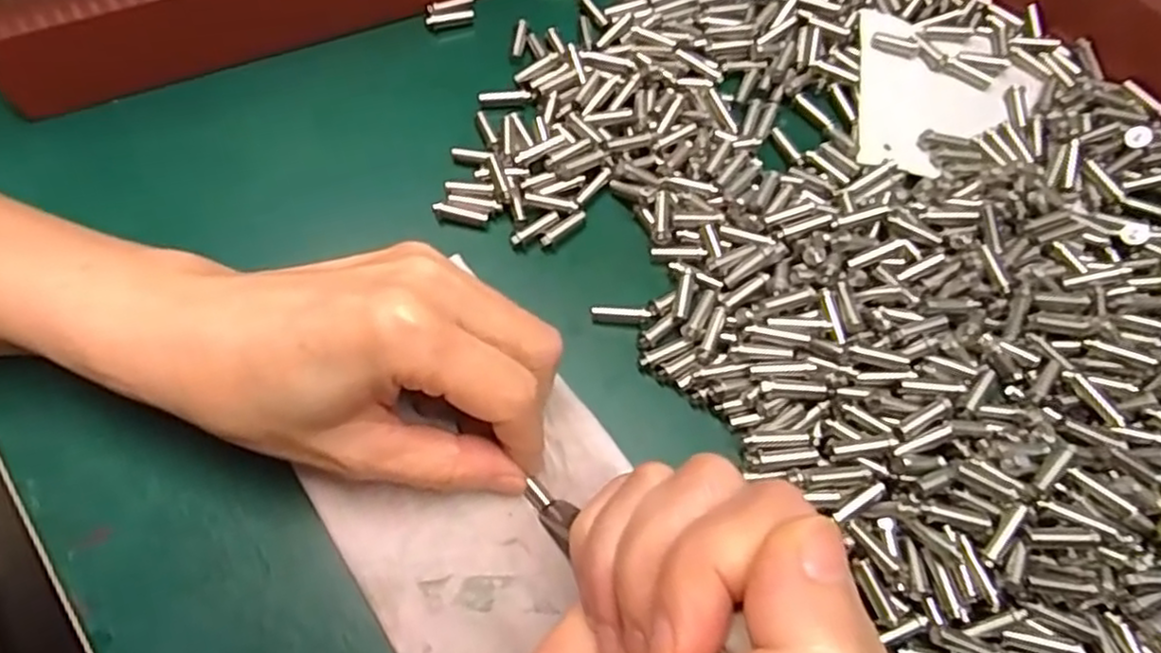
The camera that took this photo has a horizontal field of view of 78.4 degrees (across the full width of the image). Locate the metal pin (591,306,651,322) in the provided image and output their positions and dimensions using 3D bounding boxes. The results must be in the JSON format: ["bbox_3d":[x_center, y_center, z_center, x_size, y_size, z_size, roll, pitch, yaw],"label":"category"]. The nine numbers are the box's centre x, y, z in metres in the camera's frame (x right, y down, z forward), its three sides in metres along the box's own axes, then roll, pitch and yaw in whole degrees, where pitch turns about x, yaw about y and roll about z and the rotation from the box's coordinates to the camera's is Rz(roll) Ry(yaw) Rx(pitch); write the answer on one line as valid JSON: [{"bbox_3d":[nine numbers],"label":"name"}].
[{"bbox_3d":[0.014,-0.005,0.254,0.021,0.004,0.004,2,66,0],"label":"metal pin"}]

